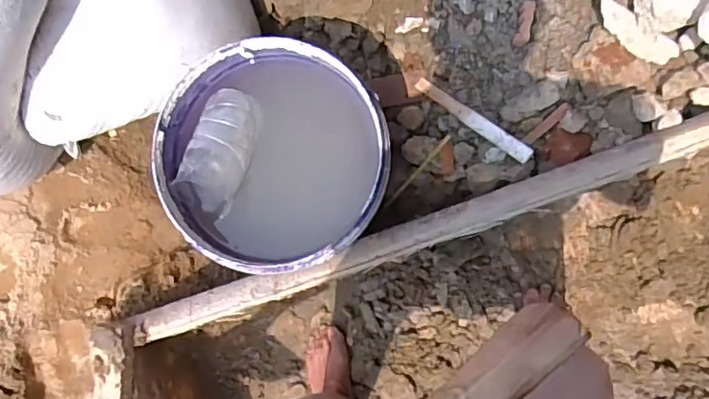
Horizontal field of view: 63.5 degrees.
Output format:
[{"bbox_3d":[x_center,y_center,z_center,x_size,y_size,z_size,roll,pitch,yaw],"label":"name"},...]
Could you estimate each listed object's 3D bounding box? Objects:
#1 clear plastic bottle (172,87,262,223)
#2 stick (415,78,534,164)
[{"bbox_3d":[-0.187,-0.070,0.795,0.081,0.069,0.177,10,74,7],"label":"clear plastic bottle"},{"bbox_3d":[0.196,-0.135,0.957,0.232,0.020,0.025,41,91,24],"label":"stick"}]

